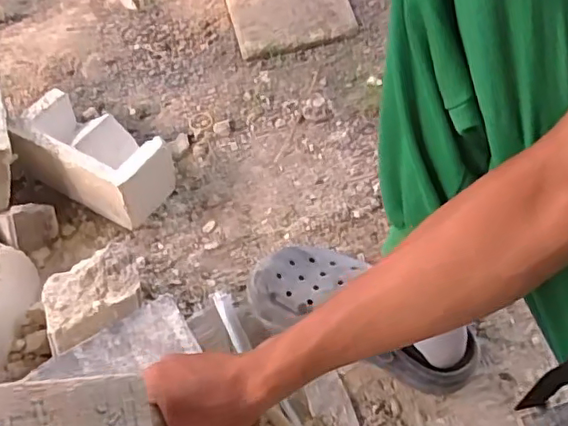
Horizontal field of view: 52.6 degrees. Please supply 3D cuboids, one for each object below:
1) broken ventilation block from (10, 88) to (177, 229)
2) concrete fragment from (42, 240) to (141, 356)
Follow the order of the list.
[{"bbox_3d":[-0.273,-0.083,0.811,0.210,0.099,0.104,26,59,16],"label":"broken ventilation block"},{"bbox_3d":[-0.218,0.093,0.651,0.113,0.044,0.083,-21,58,-15],"label":"concrete fragment"}]

